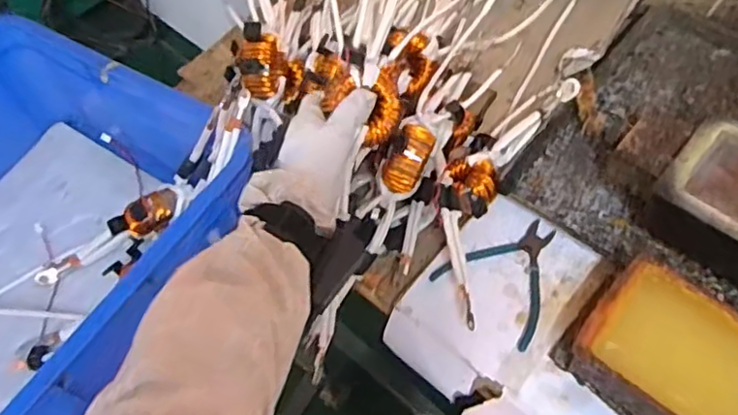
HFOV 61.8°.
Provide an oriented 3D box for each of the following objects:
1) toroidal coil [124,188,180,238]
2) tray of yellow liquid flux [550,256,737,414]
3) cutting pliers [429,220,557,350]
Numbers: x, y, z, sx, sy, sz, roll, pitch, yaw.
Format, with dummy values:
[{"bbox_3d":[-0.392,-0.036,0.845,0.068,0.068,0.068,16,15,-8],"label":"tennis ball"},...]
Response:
[{"bbox_3d":[-0.262,0.004,0.742,0.039,0.029,0.067,38,68,24],"label":"toroidal coil"},{"bbox_3d":[0.308,0.158,0.582,0.228,0.062,0.139,35,67,23],"label":"tray of yellow liquid flux"},{"bbox_3d":[0.160,0.068,0.682,0.123,0.008,0.136,39,69,24],"label":"cutting pliers"}]

